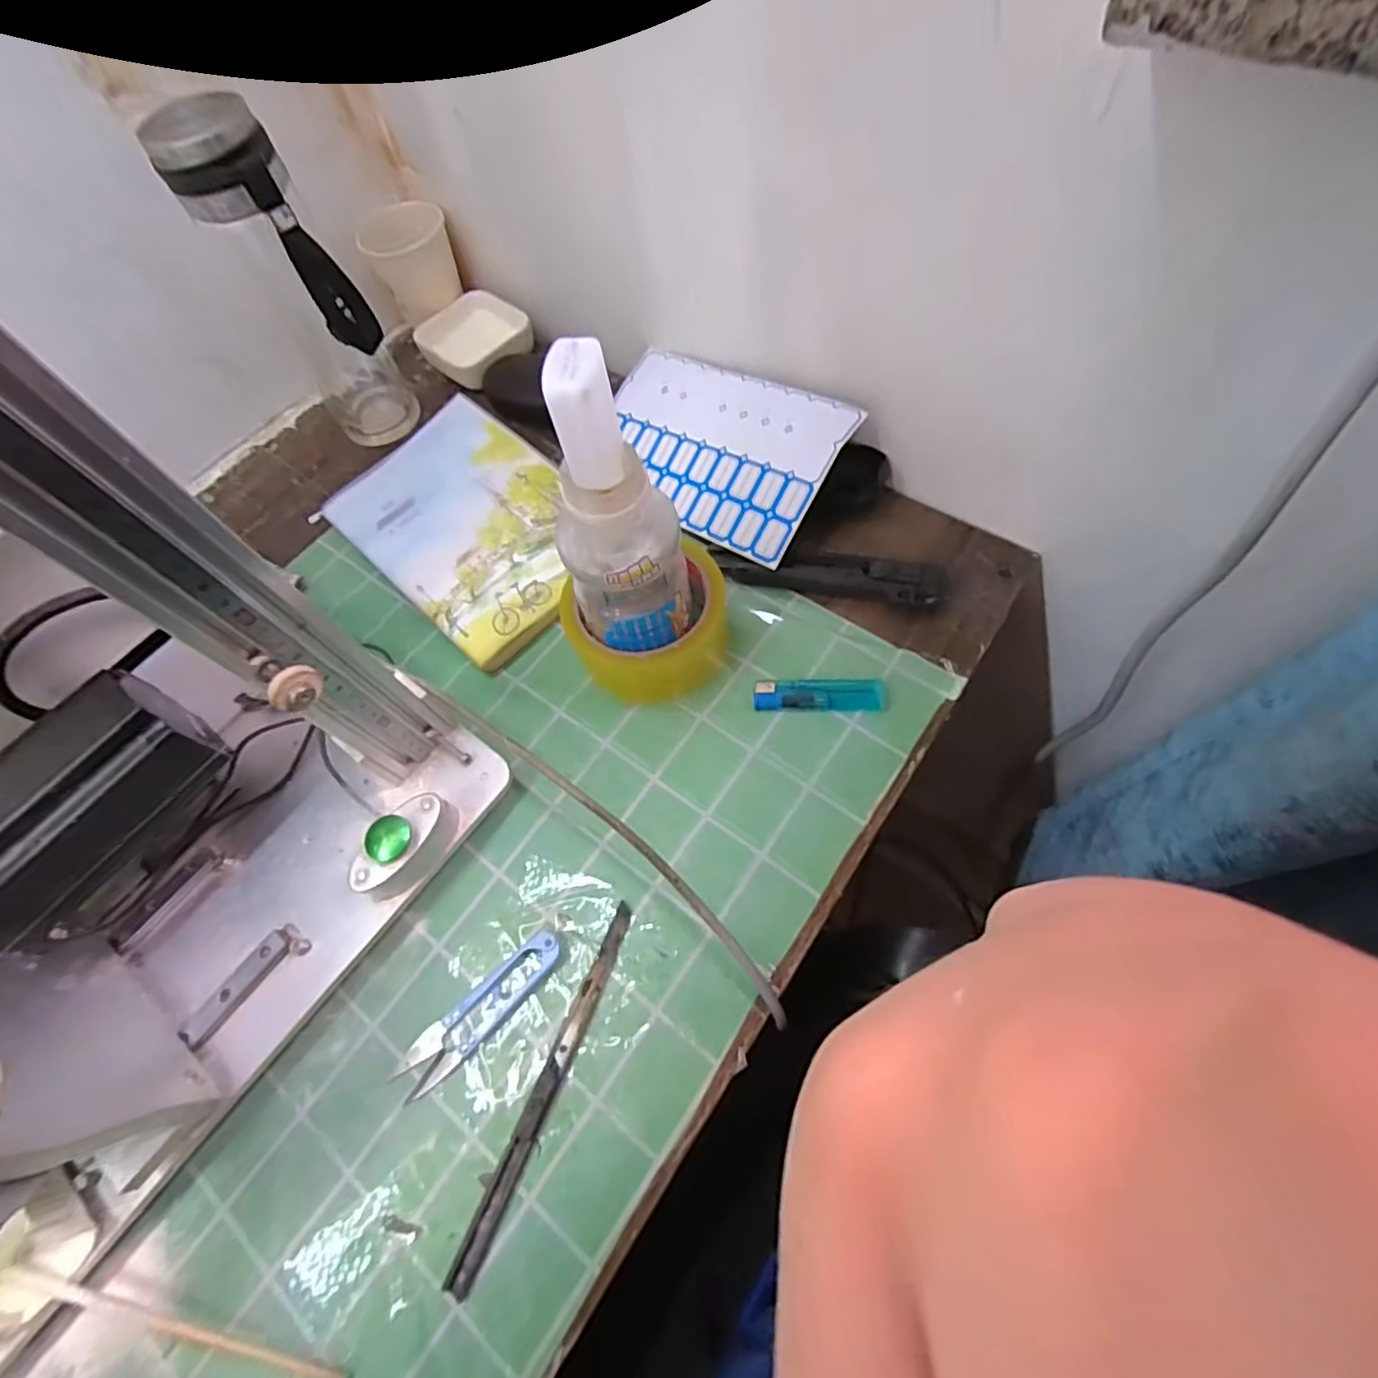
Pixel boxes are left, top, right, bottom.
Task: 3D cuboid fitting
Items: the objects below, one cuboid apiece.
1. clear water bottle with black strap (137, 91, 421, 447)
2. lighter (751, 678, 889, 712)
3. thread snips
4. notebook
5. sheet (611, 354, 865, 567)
[{"bbox_3d":[-0.276,-0.283,0.453,0.064,0.216,0.107,-33,65,-10],"label":"clear water bottle with black strap"},{"bbox_3d":[0.079,0.003,0.381,0.078,0.008,0.021,-1,64,5],"label":"lighter"},{"bbox_3d":[-0.106,0.167,0.324,0.099,0.012,0.025,-38,66,-13],"label":"thread snips"},{"bbox_3d":[-0.155,-0.122,0.453,0.208,0.010,0.138,41,78,20],"label":"notebook"},{"bbox_3d":[0.014,-0.175,0.451,0.192,0.008,0.124,31,93,29],"label":"sheet"}]

